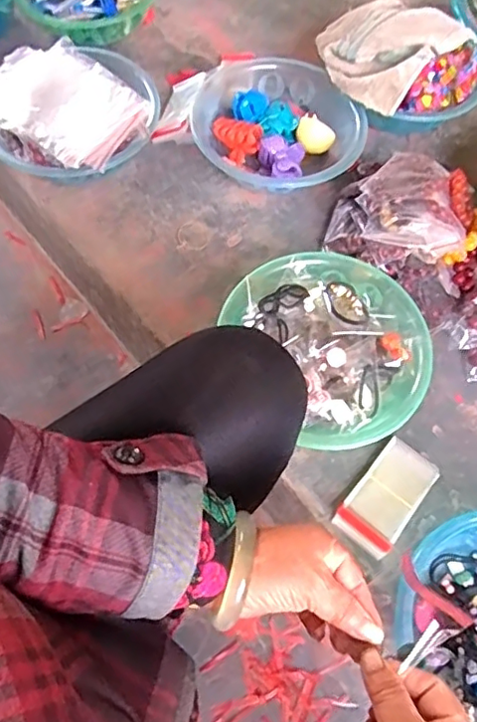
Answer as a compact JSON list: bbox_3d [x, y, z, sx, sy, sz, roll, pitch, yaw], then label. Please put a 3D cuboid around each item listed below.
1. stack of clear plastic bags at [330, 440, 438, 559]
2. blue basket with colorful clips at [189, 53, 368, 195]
[{"bbox_3d":[0.165,0.149,0.631,0.066,0.012,0.124,37,68,14],"label":"stack of clear plastic bags"},{"bbox_3d":[0.054,-0.329,0.812,0.218,0.080,0.234,1,64,-2],"label":"blue basket with colorful clips"}]

